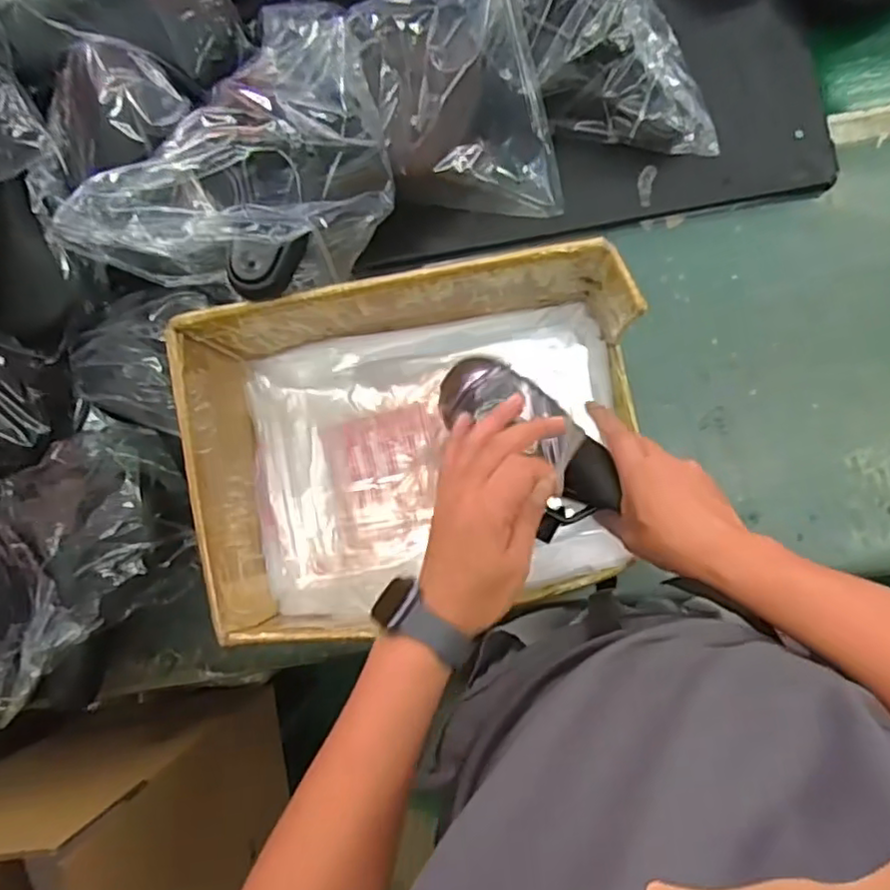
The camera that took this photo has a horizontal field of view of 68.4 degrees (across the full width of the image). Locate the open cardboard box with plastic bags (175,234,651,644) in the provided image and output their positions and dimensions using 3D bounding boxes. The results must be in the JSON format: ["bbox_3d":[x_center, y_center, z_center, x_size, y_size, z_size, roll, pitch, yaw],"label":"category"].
[{"bbox_3d":[-0.015,0.008,0.651,0.418,0.188,0.308,-8,86,4],"label":"open cardboard box with plastic bags"}]

